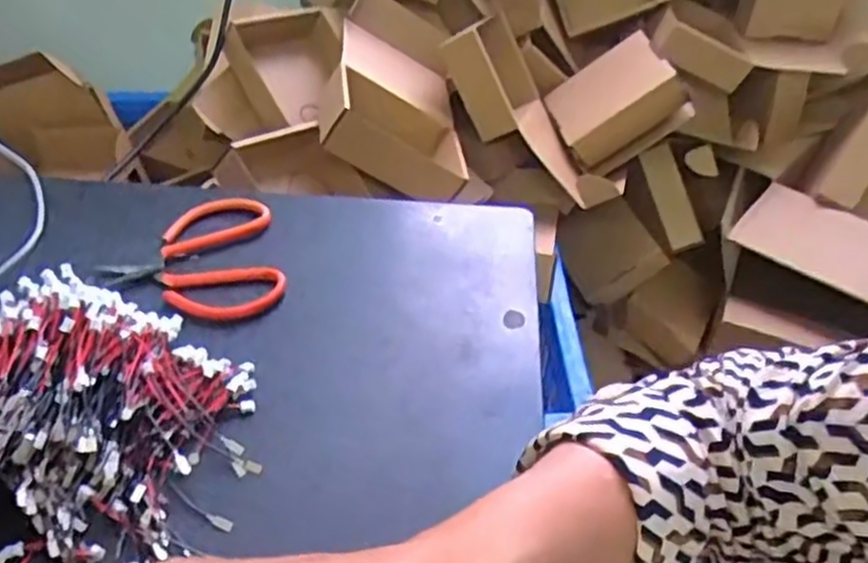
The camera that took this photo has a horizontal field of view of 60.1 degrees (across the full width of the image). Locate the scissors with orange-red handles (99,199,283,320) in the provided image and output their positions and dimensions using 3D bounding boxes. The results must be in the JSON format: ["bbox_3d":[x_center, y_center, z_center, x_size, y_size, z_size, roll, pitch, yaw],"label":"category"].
[{"bbox_3d":[-0.149,-0.012,0.462,0.102,0.018,0.094,-11,45,-13],"label":"scissors with orange-red handles"}]

